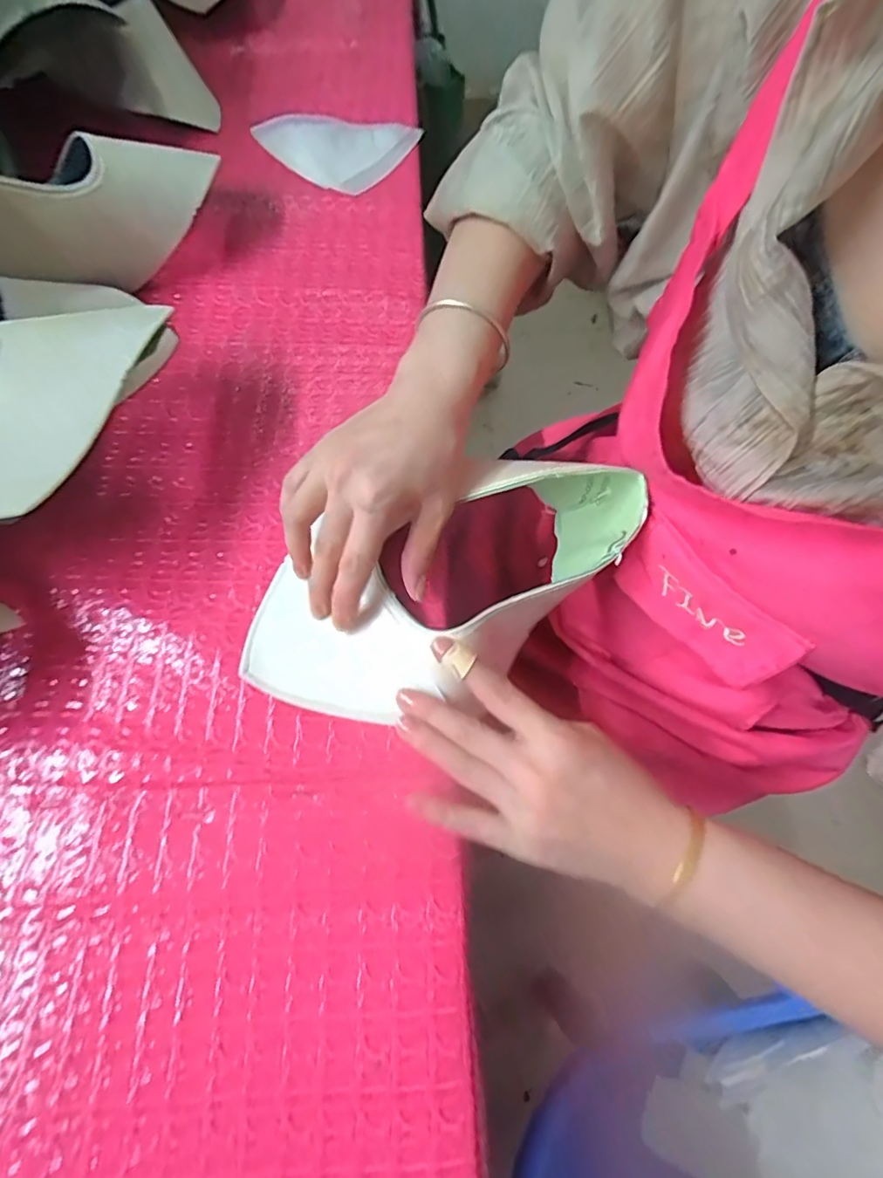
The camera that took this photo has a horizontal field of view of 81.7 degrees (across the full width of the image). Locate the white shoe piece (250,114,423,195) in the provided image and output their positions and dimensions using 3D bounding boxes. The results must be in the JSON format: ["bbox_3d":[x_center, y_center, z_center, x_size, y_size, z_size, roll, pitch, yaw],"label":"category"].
[{"bbox_3d":[-0.092,-0.391,0.442,0.112,0.013,0.102,33,72,10],"label":"white shoe piece"}]

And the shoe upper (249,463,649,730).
[{"bbox_3d":[0.006,-0.004,0.304,0.241,0.069,0.103,-28,72,-8],"label":"shoe upper"}]

